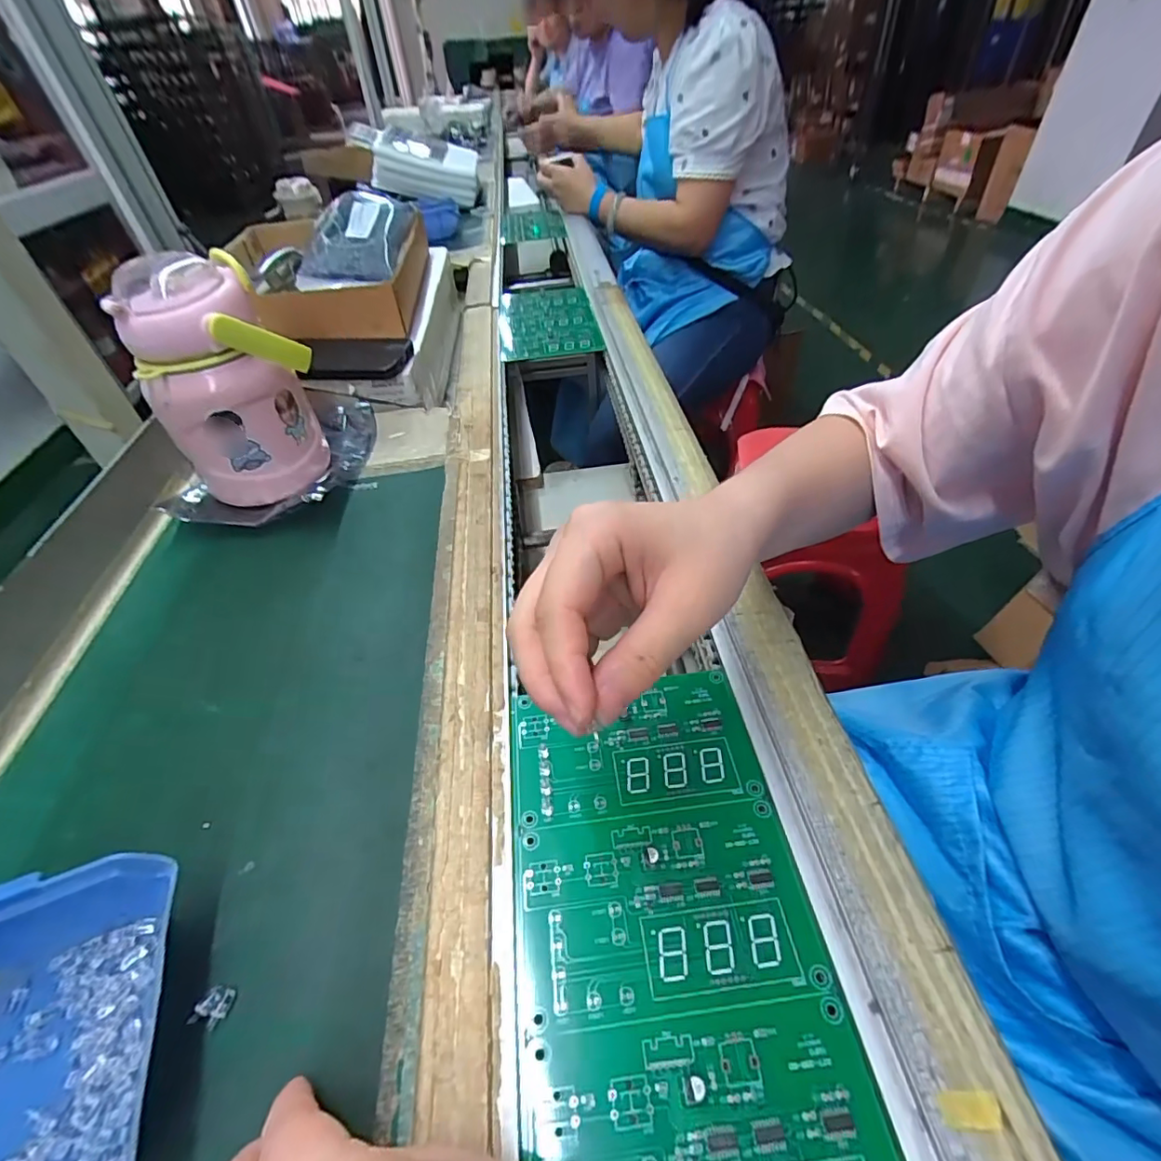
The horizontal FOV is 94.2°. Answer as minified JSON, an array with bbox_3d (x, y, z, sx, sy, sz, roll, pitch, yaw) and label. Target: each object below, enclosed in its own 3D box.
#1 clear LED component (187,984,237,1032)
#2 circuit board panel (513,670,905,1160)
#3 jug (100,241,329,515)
[{"bbox_3d":[-0.145,0.168,0.213,0.013,0.004,0.013,10,48,16],"label":"clear LED component"},{"bbox_3d":[0.036,0.143,0.235,0.125,0.005,0.220,-8,46,-1],"label":"circuit board panel"},{"bbox_3d":[-0.268,-0.149,0.420,0.116,0.164,0.093,-30,50,-21],"label":"jug"}]

